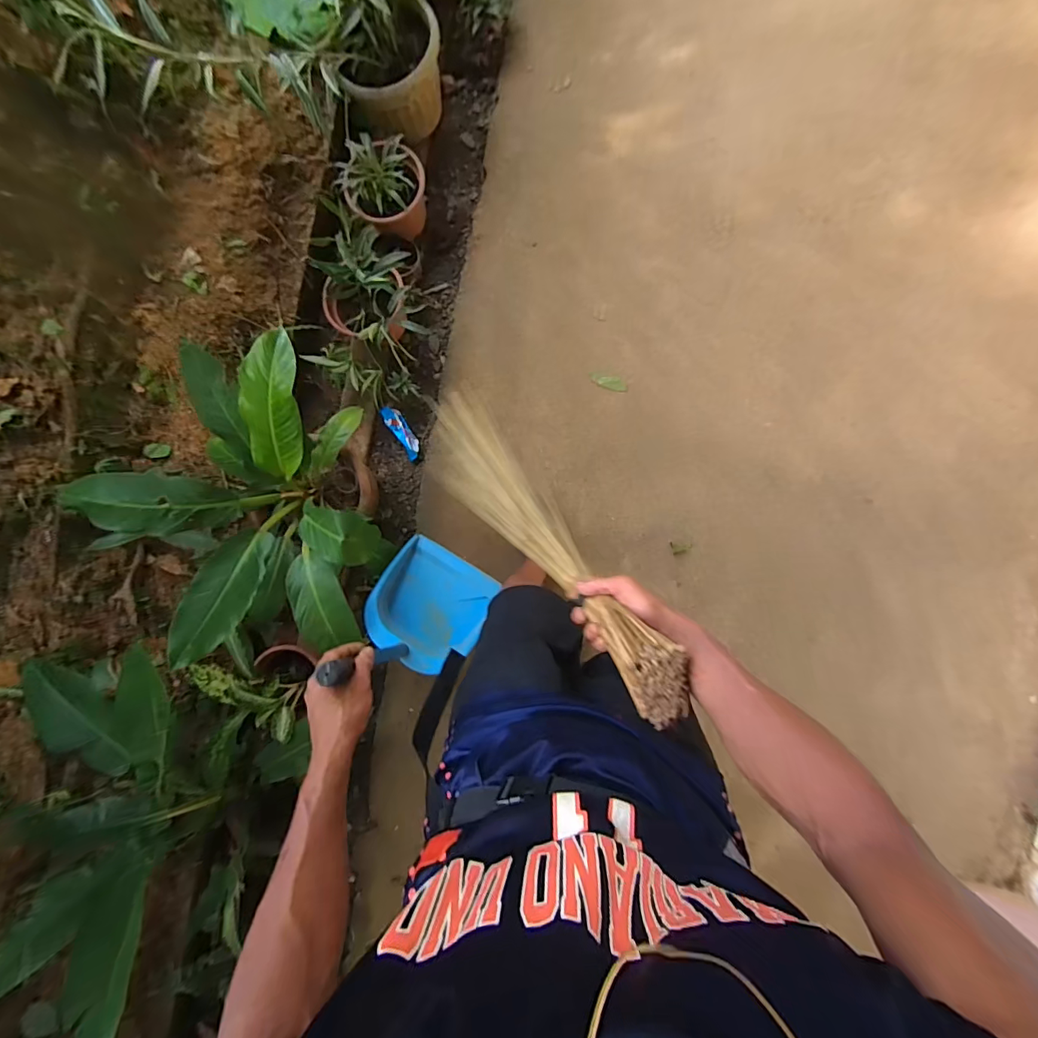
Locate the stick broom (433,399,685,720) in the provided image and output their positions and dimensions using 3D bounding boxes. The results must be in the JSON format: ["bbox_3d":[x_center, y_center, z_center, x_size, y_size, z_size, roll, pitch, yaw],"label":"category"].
[{"bbox_3d":[0.010,-0.002,0.740,0.107,0.717,0.081,-37,135,0],"label":"stick broom"}]

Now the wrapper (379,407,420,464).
[{"bbox_3d":[-0.354,-0.263,1.392,0.054,0.017,0.176,-32,90,0],"label":"wrapper"}]

